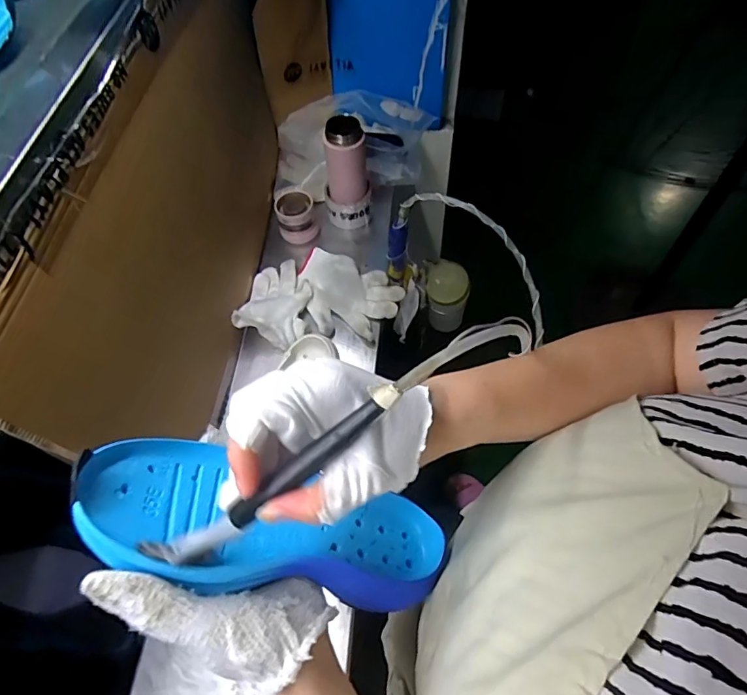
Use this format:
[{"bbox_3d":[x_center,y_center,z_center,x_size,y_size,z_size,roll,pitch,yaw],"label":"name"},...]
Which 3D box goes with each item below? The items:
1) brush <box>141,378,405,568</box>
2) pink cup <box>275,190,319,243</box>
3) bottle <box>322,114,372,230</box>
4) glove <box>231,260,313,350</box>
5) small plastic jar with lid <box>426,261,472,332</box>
[{"bbox_3d":[-0.057,0.072,0.249,0.141,0.016,0.018,-37,64,7],"label":"brush"},{"bbox_3d":[-0.135,-0.228,0.846,0.065,0.069,0.062,-1,55,2],"label":"pink cup"},{"bbox_3d":[-0.044,-0.282,0.800,0.076,0.174,0.061,-5,55,-1],"label":"bottle"},{"bbox_3d":[-0.149,-0.082,0.751,0.099,0.044,0.157,2,56,4],"label":"glove"},{"bbox_3d":[0.130,-0.092,0.874,0.071,0.117,0.089,8,61,6],"label":"small plastic jar with lid"}]

